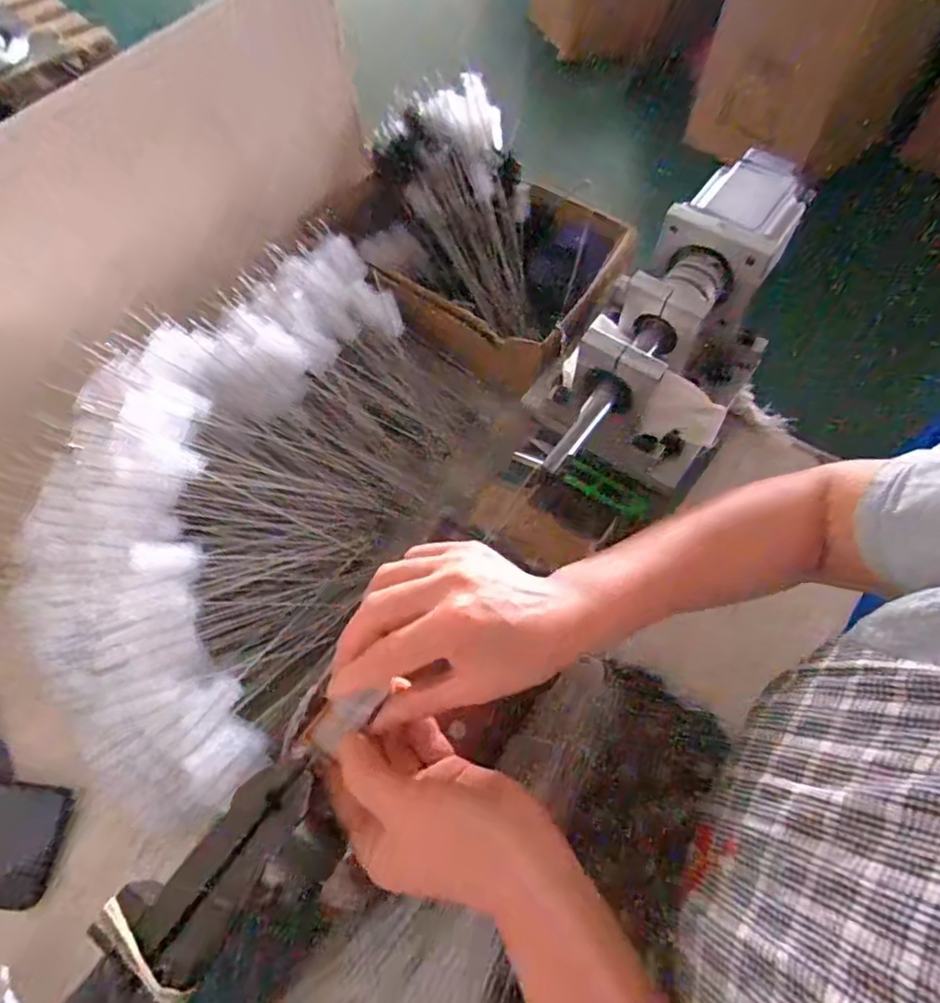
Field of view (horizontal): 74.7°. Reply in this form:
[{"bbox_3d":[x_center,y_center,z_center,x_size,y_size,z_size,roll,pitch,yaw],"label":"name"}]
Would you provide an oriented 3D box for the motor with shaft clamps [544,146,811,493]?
[{"bbox_3d":[0.163,-0.129,0.493,0.129,0.122,0.264,28,65,15],"label":"motor with shaft clamps"}]

